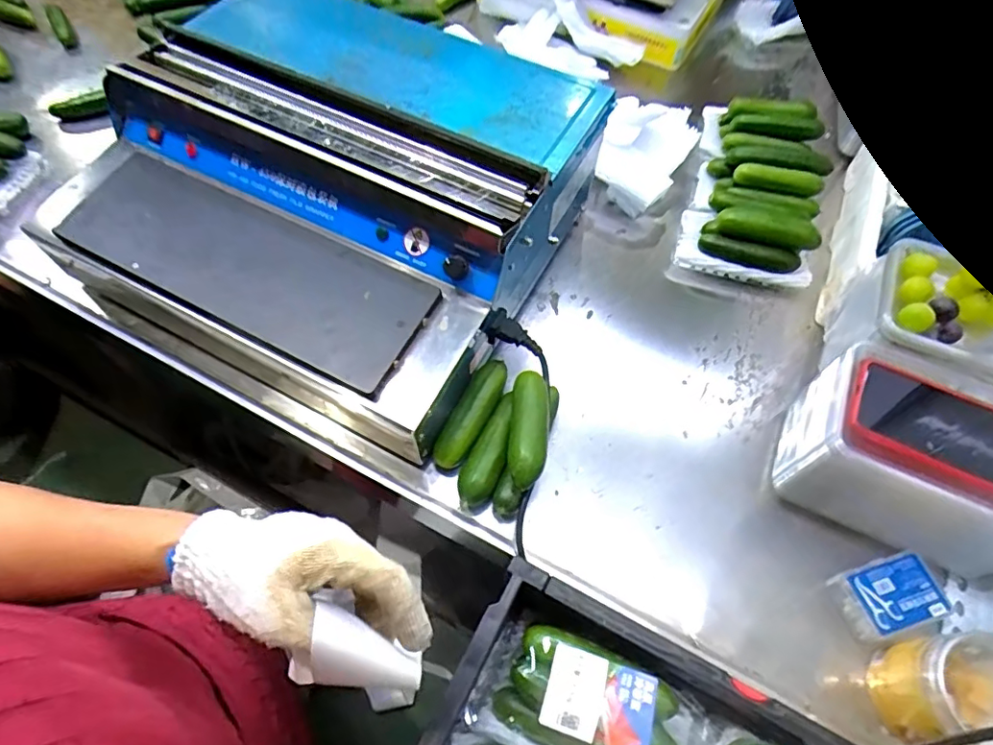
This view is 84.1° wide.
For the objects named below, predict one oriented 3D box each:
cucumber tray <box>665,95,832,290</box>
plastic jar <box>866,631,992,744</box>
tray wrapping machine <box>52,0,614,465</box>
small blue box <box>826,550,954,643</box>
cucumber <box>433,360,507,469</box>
[{"bbox_3d":[0.357,-0.263,0.759,0.162,0.074,0.321,17,60,7],"label":"cucumber tray"},{"bbox_3d":[0.363,0.252,0.432,0.101,0.083,0.091,-3,60,-5],"label":"plastic jar"},{"bbox_3d":[-0.189,-0.203,0.627,0.491,0.176,0.412,25,62,12],"label":"tray wrapping machine"},{"bbox_3d":[0.353,0.202,0.496,0.081,0.034,0.057,-14,61,-11],"label":"small blue box"},{"bbox_3d":[-0.027,0.040,0.560,0.032,0.032,0.115,26,62,12],"label":"cucumber"}]

